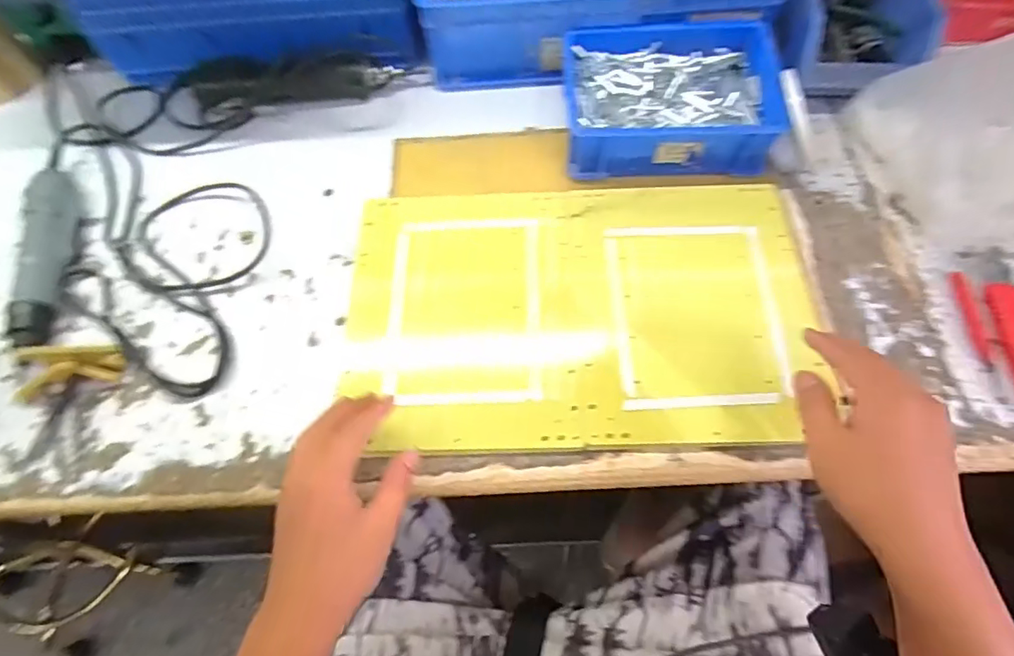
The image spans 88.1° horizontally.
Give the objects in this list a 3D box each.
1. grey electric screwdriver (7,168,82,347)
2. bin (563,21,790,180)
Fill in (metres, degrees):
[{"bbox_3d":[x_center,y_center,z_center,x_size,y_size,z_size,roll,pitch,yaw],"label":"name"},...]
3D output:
[{"bbox_3d":[-0.426,-0.073,0.483,0.030,0.033,0.191,-11,64,-3],"label":"grey electric screwdriver"},{"bbox_3d":[0.157,-0.224,0.514,0.201,0.057,0.153,1,64,3],"label":"bin"}]

